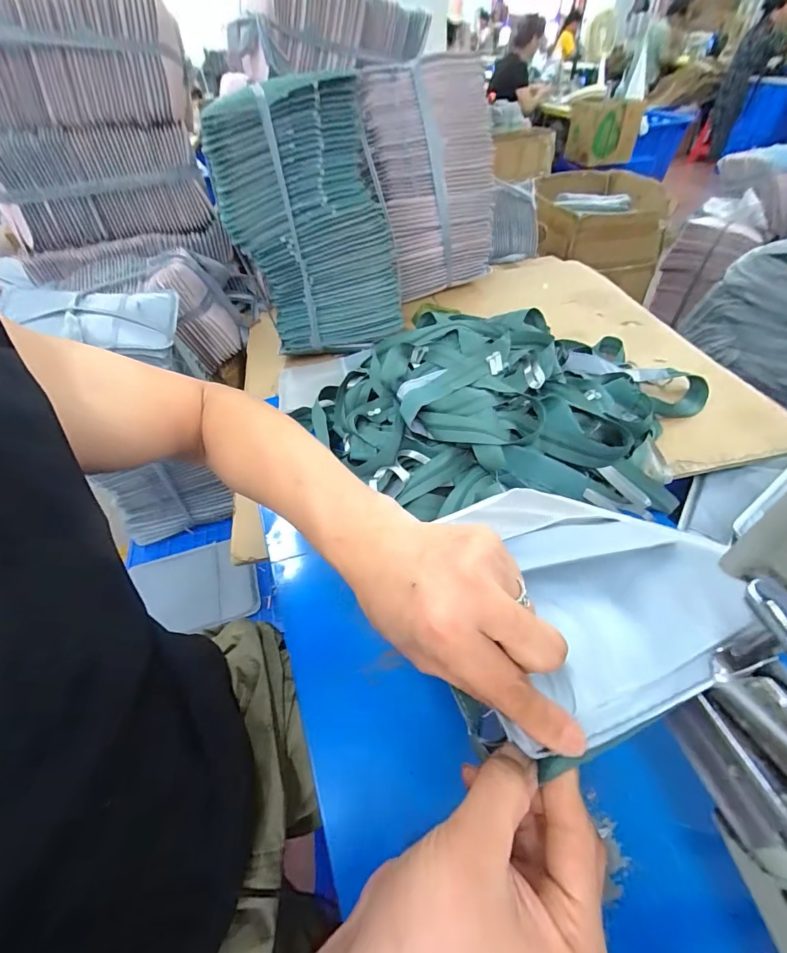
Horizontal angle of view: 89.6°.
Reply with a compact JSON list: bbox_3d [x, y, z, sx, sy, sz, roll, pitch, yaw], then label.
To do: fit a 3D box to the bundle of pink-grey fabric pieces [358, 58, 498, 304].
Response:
[{"bbox_3d":[0.102,-0.753,1.040,0.327,0.441,0.167,-16,49,-10],"label":"bundle of pink-grey fabric pieces"}]

